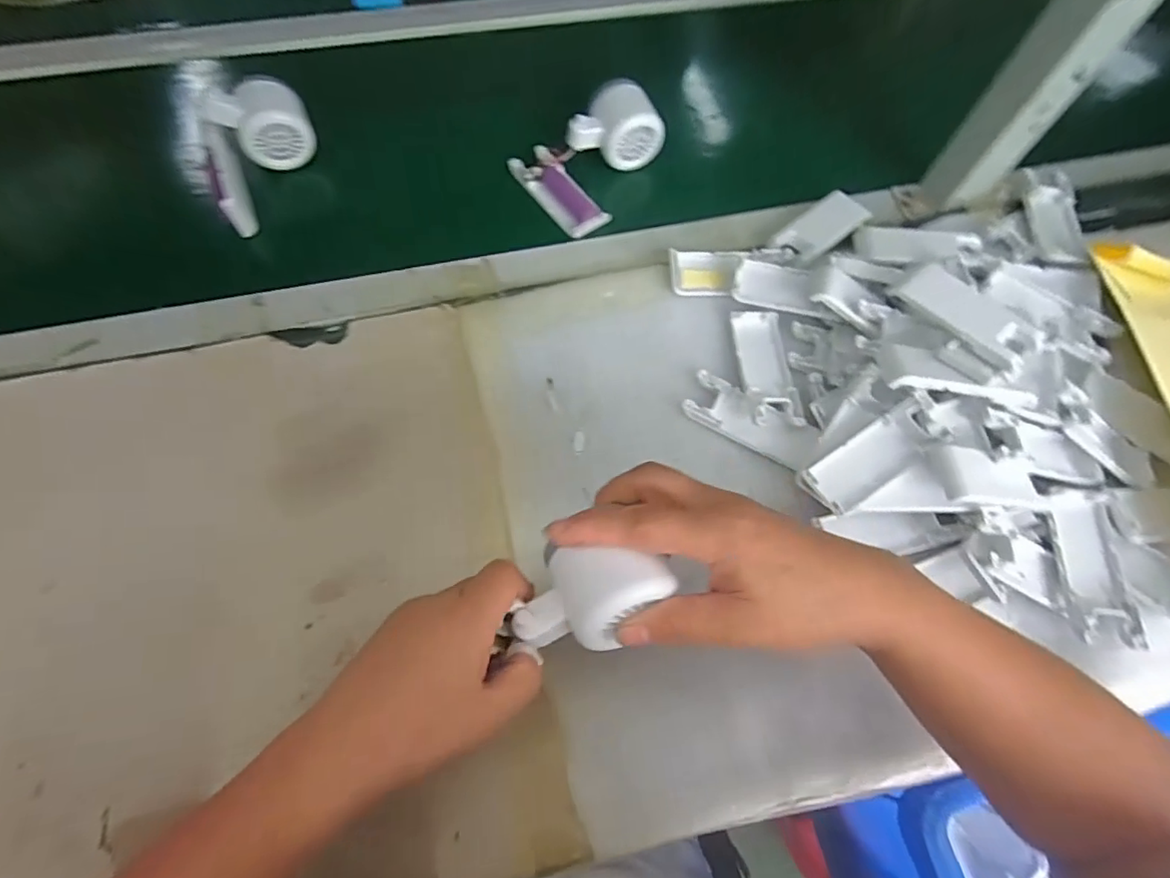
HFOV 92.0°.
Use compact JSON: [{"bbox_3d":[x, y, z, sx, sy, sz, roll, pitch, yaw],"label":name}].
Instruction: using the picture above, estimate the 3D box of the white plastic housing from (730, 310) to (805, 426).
[{"bbox_3d":[0.142,-0.057,0.443,0.038,0.013,0.100,-3,69,-2],"label":"white plastic housing"}]

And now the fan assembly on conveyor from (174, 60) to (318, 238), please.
[{"bbox_3d":[-0.293,-0.254,0.475,0.064,0.078,0.129,22,70,7],"label":"fan assembly on conveyor"}]

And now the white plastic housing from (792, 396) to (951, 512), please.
[{"bbox_3d":[0.203,0.011,0.396,0.106,0.024,0.038,-34,80,-5],"label":"white plastic housing"}]

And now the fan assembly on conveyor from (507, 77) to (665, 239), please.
[{"bbox_3d":[0.009,-0.260,0.505,0.124,0.044,0.101,-39,74,-15],"label":"fan assembly on conveyor"}]

